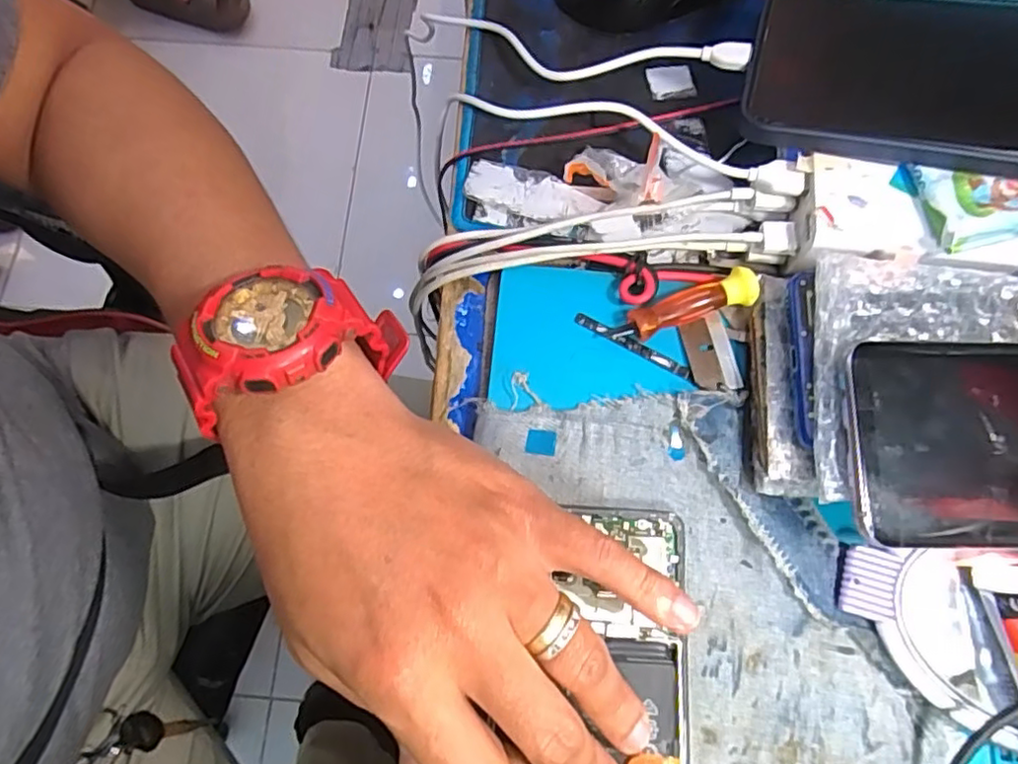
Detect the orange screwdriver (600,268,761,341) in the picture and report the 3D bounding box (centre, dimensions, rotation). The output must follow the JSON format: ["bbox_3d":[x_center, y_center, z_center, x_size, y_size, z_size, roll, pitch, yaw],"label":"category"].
[{"bbox_3d":[0.074,-0.031,0.269,0.063,0.016,0.015,-18,75,-5],"label":"orange screwdriver"}]

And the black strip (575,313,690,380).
[{"bbox_3d":[0.054,-0.016,0.273,0.054,0.004,0.005,29,76,7],"label":"black strip"}]

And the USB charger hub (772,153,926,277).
[{"bbox_3d":[0.145,-0.067,0.266,0.050,0.027,0.042,13,74,3],"label":"USB charger hub"}]

